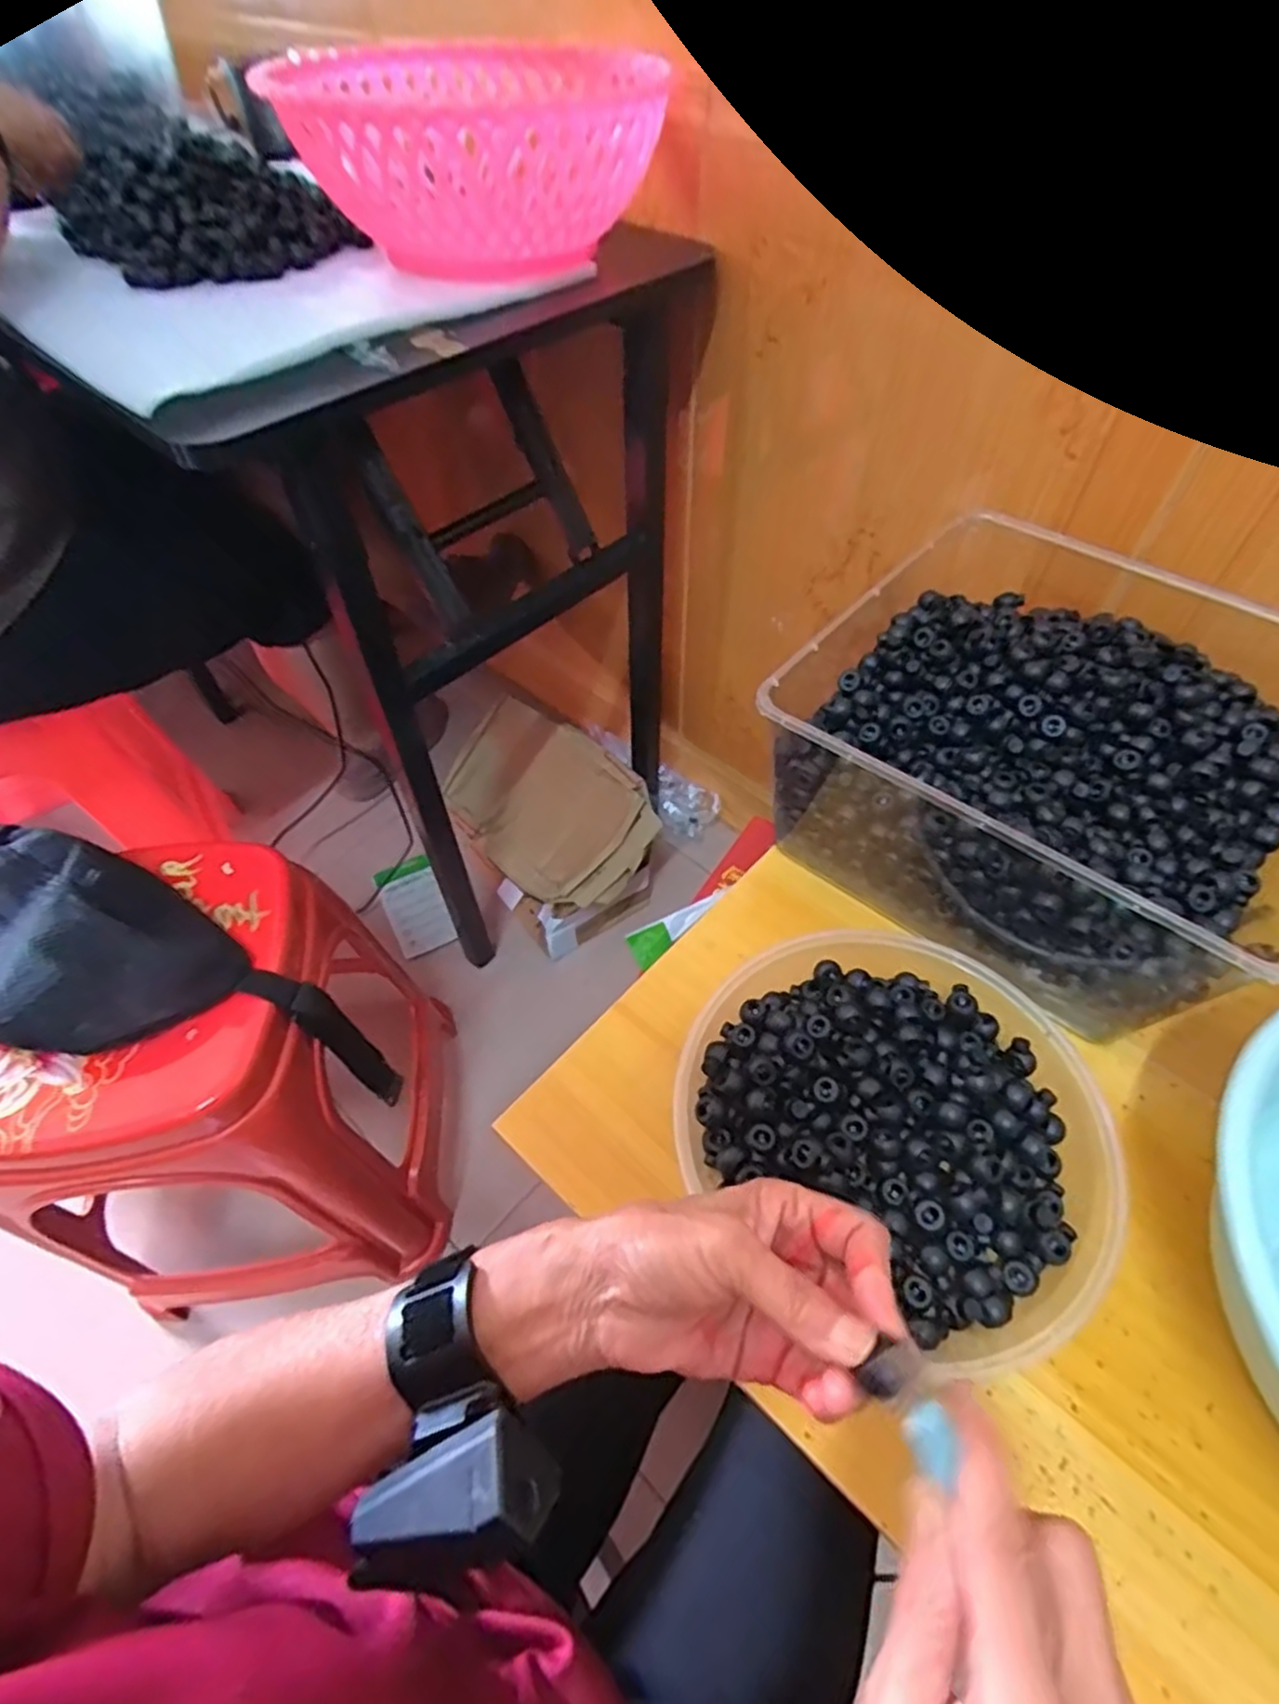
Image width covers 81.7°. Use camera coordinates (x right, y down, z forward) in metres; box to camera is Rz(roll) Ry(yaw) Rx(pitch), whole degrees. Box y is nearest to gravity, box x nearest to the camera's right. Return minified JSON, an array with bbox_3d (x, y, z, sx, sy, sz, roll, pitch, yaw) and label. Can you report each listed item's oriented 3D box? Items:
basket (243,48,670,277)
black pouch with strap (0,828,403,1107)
[{"bbox_3d":[-0.107,-0.562,0.598,0.250,0.105,0.316,7,55,7],"label":"basket"},{"bbox_3d":[-0.366,0.098,0.573,0.339,0.103,0.147,26,54,-16],"label":"black pouch with strap"}]

